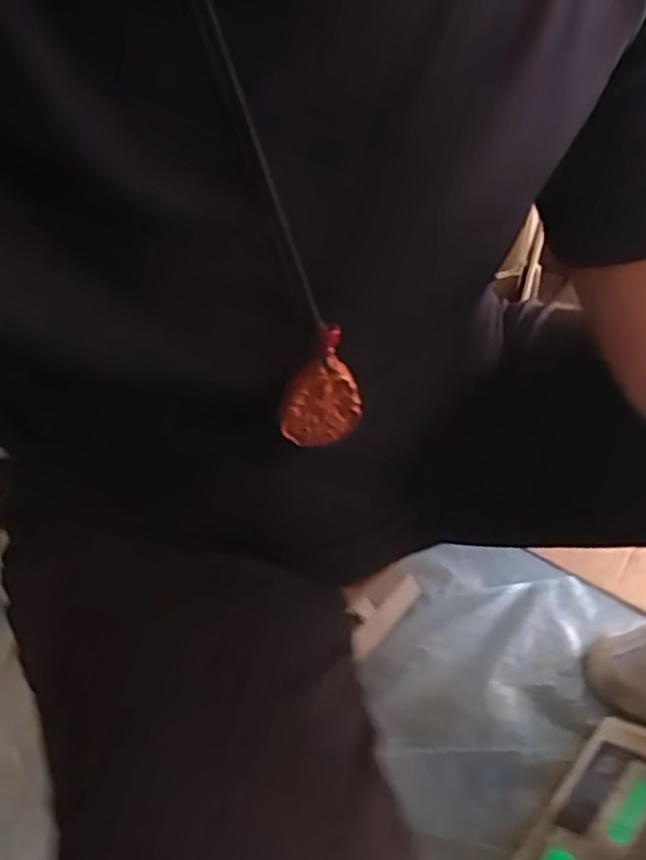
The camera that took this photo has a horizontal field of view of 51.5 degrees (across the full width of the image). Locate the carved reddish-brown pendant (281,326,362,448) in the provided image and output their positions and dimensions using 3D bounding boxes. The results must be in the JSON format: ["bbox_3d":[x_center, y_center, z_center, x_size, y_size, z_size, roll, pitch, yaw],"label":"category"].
[{"bbox_3d":[-0.001,-0.016,0.272,0.033,0.055,0.011,-9,51,-8],"label":"carved reddish-brown pendant"}]

